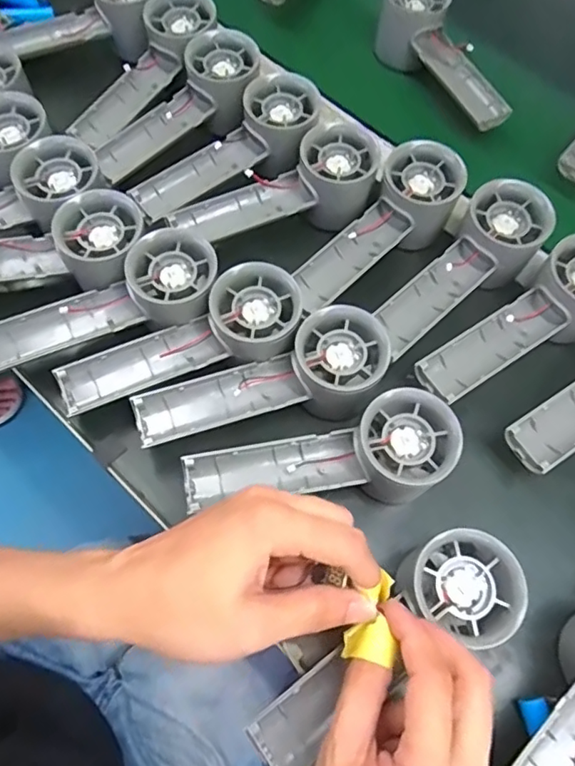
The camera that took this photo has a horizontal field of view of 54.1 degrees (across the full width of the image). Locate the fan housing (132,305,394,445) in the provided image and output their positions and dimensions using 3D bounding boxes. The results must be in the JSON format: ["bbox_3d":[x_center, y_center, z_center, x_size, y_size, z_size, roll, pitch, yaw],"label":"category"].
[{"bbox_3d":[-0.015,-0.001,0.343,0.157,0.035,0.052,-15,68,-9],"label":"fan housing"}]

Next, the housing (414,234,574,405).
[{"bbox_3d":[0.159,-0.037,0.386,0.158,0.046,0.055,-34,72,-3],"label":"housing"}]

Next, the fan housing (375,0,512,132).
[{"bbox_3d":[0.138,-0.284,0.490,0.049,0.064,0.158,-31,72,-15],"label":"fan housing"}]

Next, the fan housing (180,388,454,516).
[{"bbox_3d":[0.019,0.047,0.322,0.151,0.042,0.054,-14,68,-9],"label":"fan housing"}]

